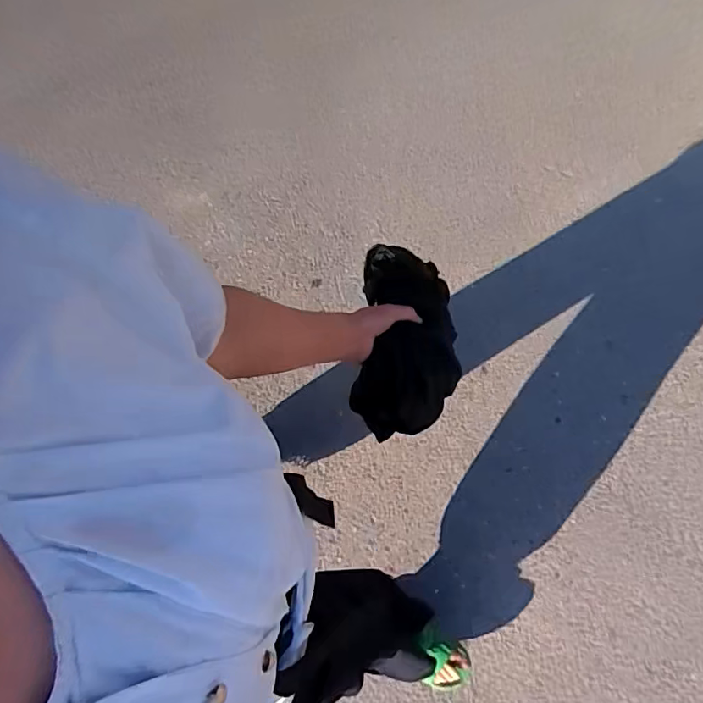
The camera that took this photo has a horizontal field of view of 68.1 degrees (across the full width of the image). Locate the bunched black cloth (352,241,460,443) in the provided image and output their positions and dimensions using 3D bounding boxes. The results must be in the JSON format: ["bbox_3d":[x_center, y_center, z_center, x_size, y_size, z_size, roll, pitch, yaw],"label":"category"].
[{"bbox_3d":[0.067,-0.023,0.674,0.123,0.080,0.245,1,70,3],"label":"bunched black cloth"}]

